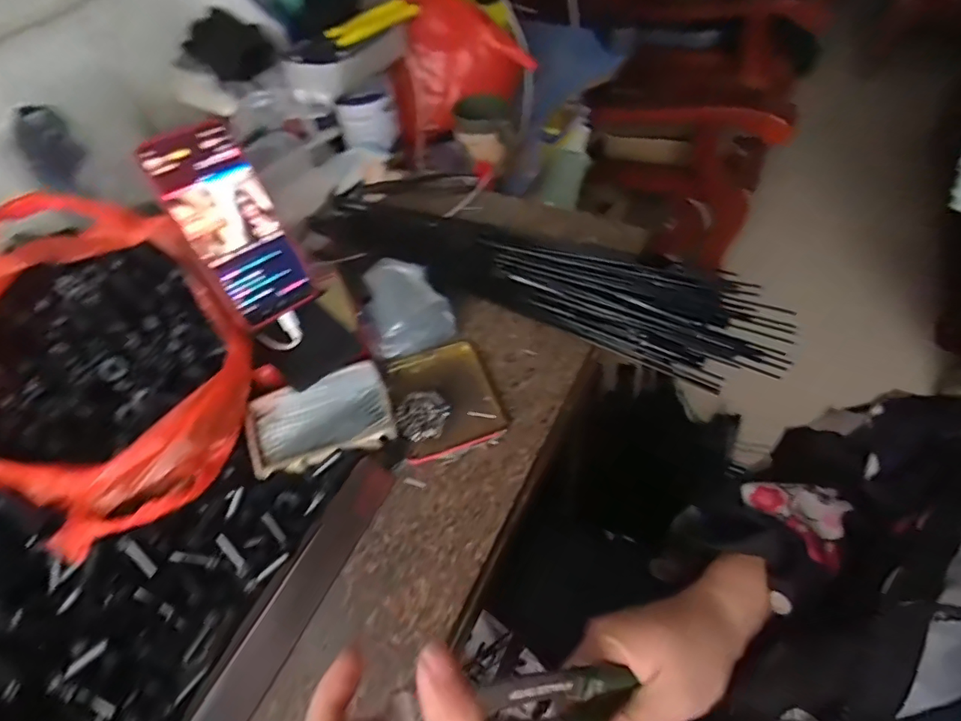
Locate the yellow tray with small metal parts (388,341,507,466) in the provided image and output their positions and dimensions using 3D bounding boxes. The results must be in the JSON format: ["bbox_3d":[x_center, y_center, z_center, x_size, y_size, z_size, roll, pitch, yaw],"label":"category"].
[{"bbox_3d":[-0.037,0.033,0.515,0.100,0.023,0.118,-18,54,-9],"label":"yellow tray with small metal parts"}]

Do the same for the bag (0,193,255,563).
[{"bbox_3d":[-0.315,0.001,0.415,0.216,0.126,0.247,-35,59,-20],"label":"bag"}]

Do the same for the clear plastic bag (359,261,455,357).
[{"bbox_3d":[-0.091,-0.059,0.569,0.094,0.041,0.112,-26,56,-14],"label":"clear plastic bag"}]

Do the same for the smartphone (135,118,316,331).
[{"bbox_3d":[-0.209,-0.114,0.441,0.075,0.161,0.015,-35,26,-20],"label":"smartphone"}]

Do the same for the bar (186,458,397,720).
[{"bbox_3d":[-0.154,0.203,0.401,0.037,0.019,0.281,33,54,-5],"label":"bar"}]

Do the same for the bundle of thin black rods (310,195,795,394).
[{"bbox_3d":[0.049,-0.114,0.610,0.565,0.035,0.137,22,58,19],"label":"bundle of thin black rods"}]

